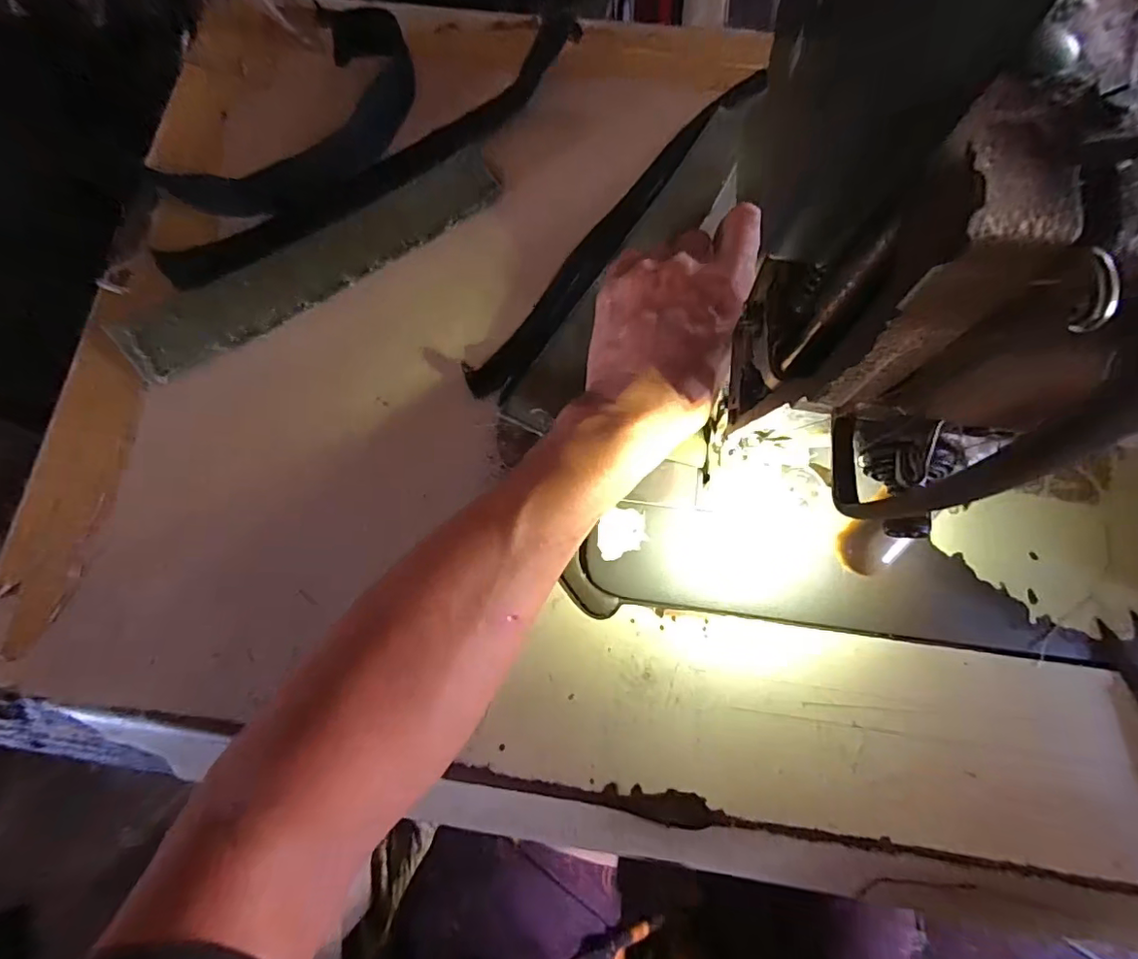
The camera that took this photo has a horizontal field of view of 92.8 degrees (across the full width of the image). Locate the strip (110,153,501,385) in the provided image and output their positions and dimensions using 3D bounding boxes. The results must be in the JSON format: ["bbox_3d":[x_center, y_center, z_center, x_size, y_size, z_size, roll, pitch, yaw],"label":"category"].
[{"bbox_3d":[-0.149,-0.130,0.323,0.232,0.007,0.042,-31,92,-7],"label":"strip"}]

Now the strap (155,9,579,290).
[{"bbox_3d":[-0.138,-0.223,0.339,0.275,0.023,0.128,-38,78,-7],"label":"strap"}]

